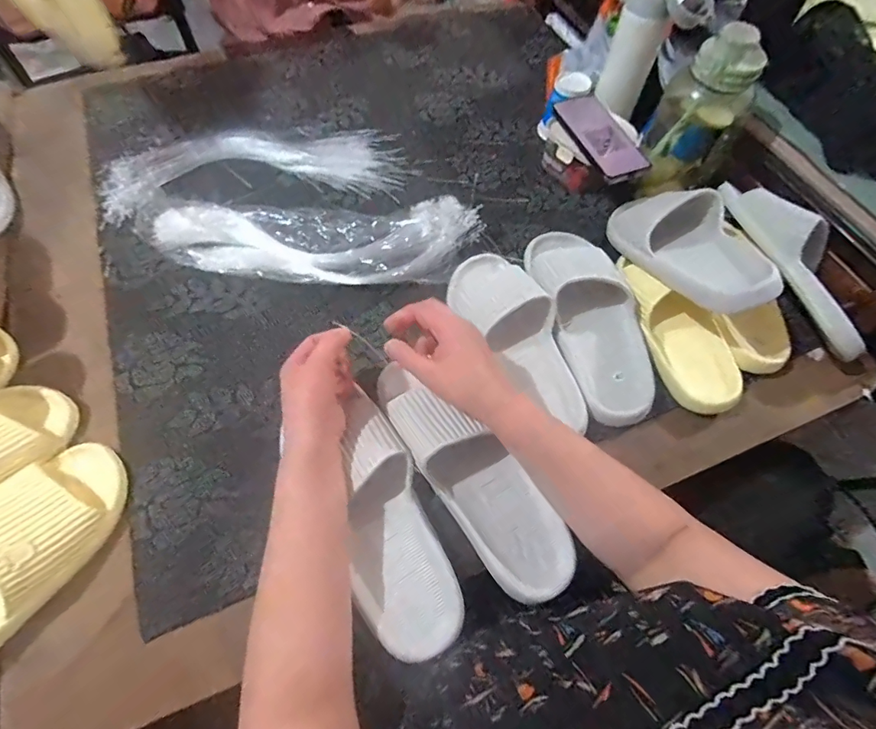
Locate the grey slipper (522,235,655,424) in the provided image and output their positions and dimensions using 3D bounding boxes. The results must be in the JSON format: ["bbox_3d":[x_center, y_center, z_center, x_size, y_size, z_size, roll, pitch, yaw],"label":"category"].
[{"bbox_3d":[0.180,-0.060,0.546,0.101,0.061,0.266,-6,61,-5],"label":"grey slipper"}]

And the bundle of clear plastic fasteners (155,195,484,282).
[{"bbox_3d":[-0.168,-0.170,0.616,0.444,0.039,0.131,2,61,-1],"label":"bundle of clear plastic fasteners"}]

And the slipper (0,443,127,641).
[{"bbox_3d":[-0.397,0.180,0.406,0.110,0.076,0.244,33,65,15],"label":"slipper"}]

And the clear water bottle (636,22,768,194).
[{"bbox_3d":[0.342,-0.328,0.604,0.104,0.198,0.104,22,62,10],"label":"clear water bottle"}]

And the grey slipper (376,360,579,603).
[{"bbox_3d":[0.029,0.105,0.457,0.079,0.059,0.265,-36,78,-20],"label":"grey slipper"}]

